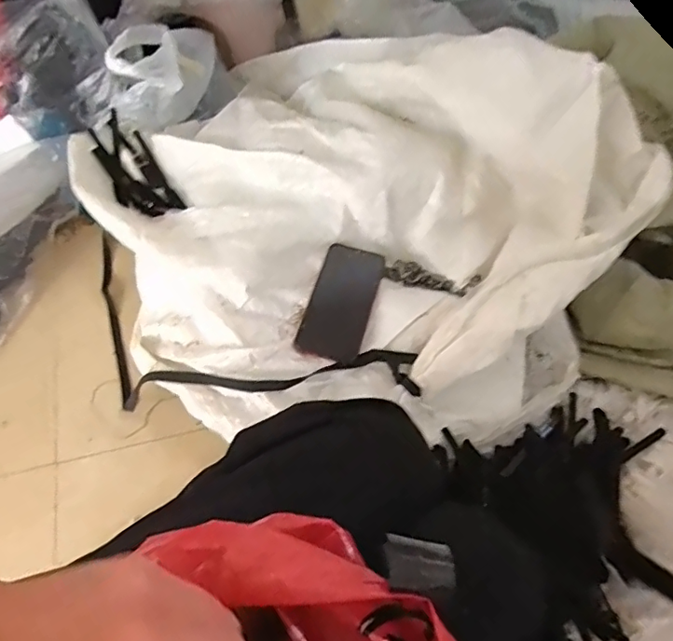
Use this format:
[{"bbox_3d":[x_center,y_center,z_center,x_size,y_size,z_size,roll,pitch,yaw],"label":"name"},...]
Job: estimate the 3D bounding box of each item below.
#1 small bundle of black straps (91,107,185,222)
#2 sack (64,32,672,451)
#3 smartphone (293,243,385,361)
[{"bbox_3d":[-0.288,-0.211,0.743,0.071,0.026,0.176,-33,80,-17],"label":"small bundle of black straps"},{"bbox_3d":[0.029,-0.119,0.648,0.558,0.215,0.574,-39,68,-20],"label":"sack"},{"bbox_3d":[0.007,-0.026,0.660,0.075,0.011,0.169,19,56,4],"label":"smartphone"}]

